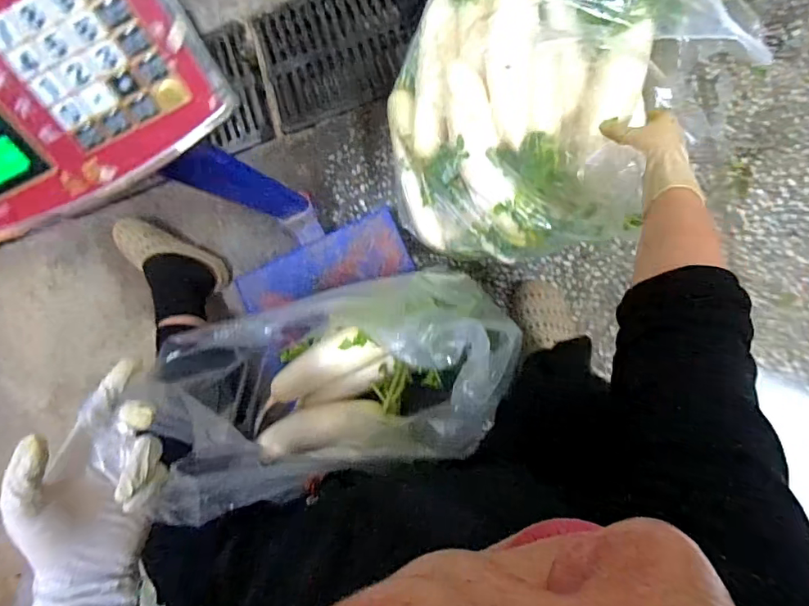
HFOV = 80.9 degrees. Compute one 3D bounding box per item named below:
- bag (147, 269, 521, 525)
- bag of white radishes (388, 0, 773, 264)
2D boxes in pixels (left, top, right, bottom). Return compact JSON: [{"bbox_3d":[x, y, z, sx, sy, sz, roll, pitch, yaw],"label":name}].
[{"bbox_3d":[-0.080,0.091,0.549,0.396,0.355,0.195,-11,88,9],"label":"bag"},{"bbox_3d":[0.179,-0.276,0.670,0.403,0.210,0.451,38,96,8],"label":"bag of white radishes"}]

